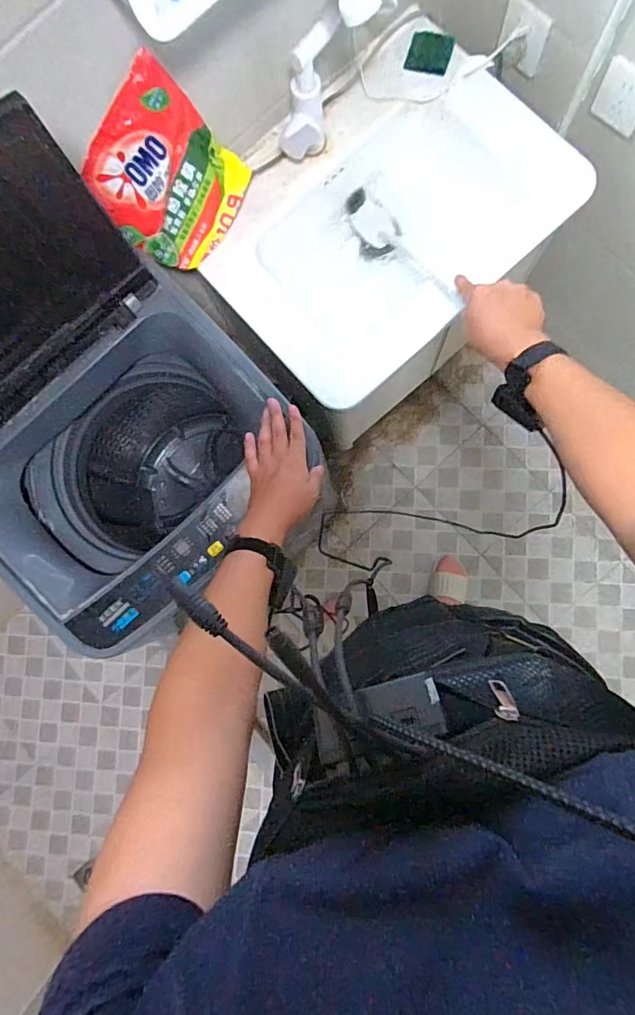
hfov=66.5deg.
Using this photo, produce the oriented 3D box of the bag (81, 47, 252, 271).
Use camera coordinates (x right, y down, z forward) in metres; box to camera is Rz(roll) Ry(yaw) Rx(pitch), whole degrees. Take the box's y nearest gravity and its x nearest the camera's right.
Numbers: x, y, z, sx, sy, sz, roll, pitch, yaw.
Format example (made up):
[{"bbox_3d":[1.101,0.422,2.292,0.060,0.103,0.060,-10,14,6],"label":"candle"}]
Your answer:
[{"bbox_3d":[-0.236,-0.505,0.747,0.210,0.235,0.069,-42,61,18],"label":"bag"}]

